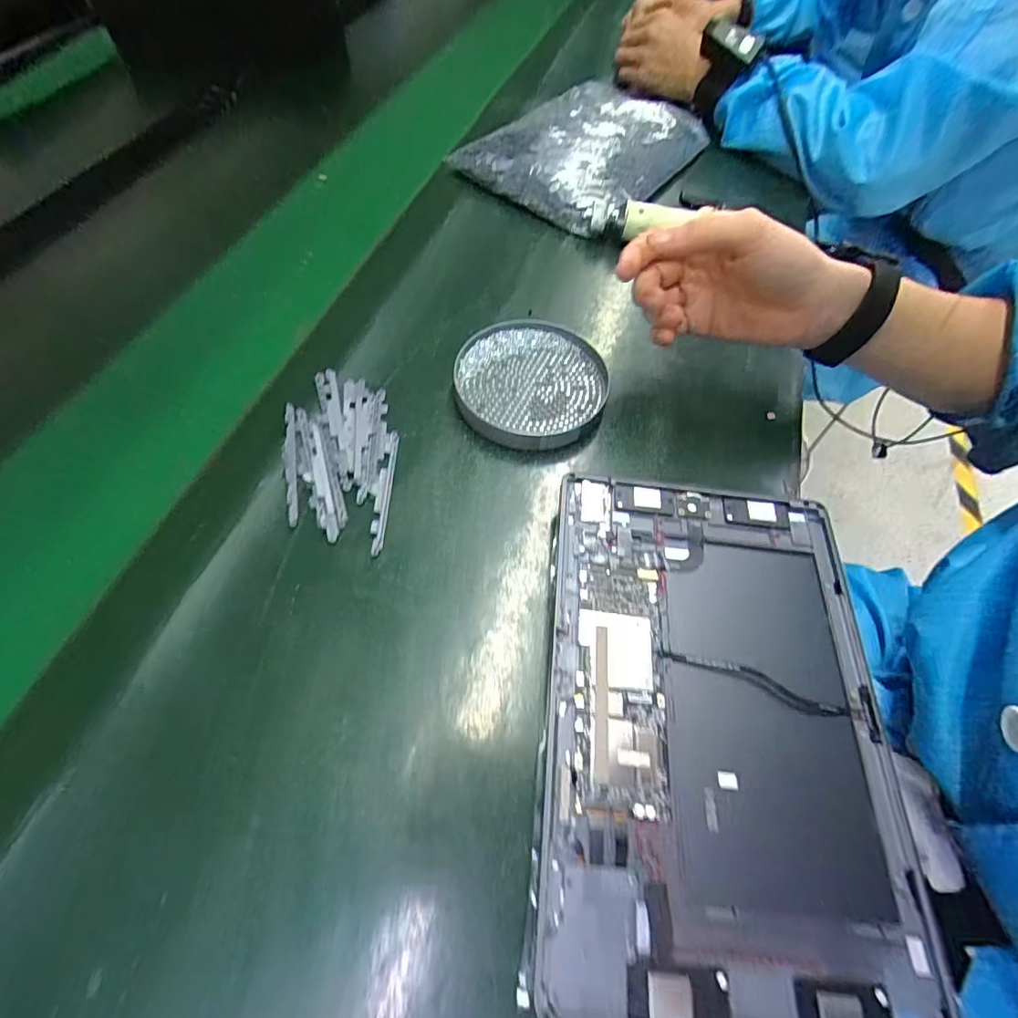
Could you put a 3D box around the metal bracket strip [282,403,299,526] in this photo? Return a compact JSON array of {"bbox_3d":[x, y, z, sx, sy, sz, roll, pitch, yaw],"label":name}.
[{"bbox_3d":[-0.145,-0.031,0.344,0.009,0.004,0.091,-7,66,-11],"label":"metal bracket strip"}]

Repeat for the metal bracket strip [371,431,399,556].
[{"bbox_3d":[-0.082,-0.014,0.345,0.009,0.004,0.096,2,58,-2],"label":"metal bracket strip"}]

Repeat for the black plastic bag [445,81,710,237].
[{"bbox_3d":[0.093,-0.403,0.572,0.171,0.031,0.281,38,65,8],"label":"black plastic bag"}]

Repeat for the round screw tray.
[{"bbox_3d":[0.018,-0.099,0.398,0.113,0.023,0.116,1,58,-2],"label":"round screw tray"}]

